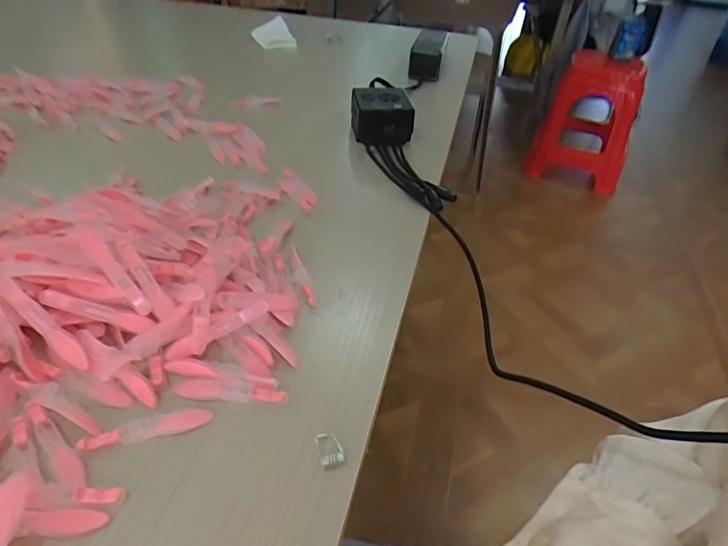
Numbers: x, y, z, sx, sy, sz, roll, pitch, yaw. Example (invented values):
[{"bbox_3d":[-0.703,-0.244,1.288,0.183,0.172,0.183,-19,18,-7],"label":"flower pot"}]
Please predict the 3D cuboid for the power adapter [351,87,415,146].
[{"bbox_3d":[0.024,-0.226,0.684,0.082,0.052,0.089,0,40,-7],"label":"power adapter"}]

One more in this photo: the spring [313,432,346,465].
[{"bbox_3d":[-0.022,0.111,0.307,0.015,0.007,0.024,-9,42,-17],"label":"spring"}]

